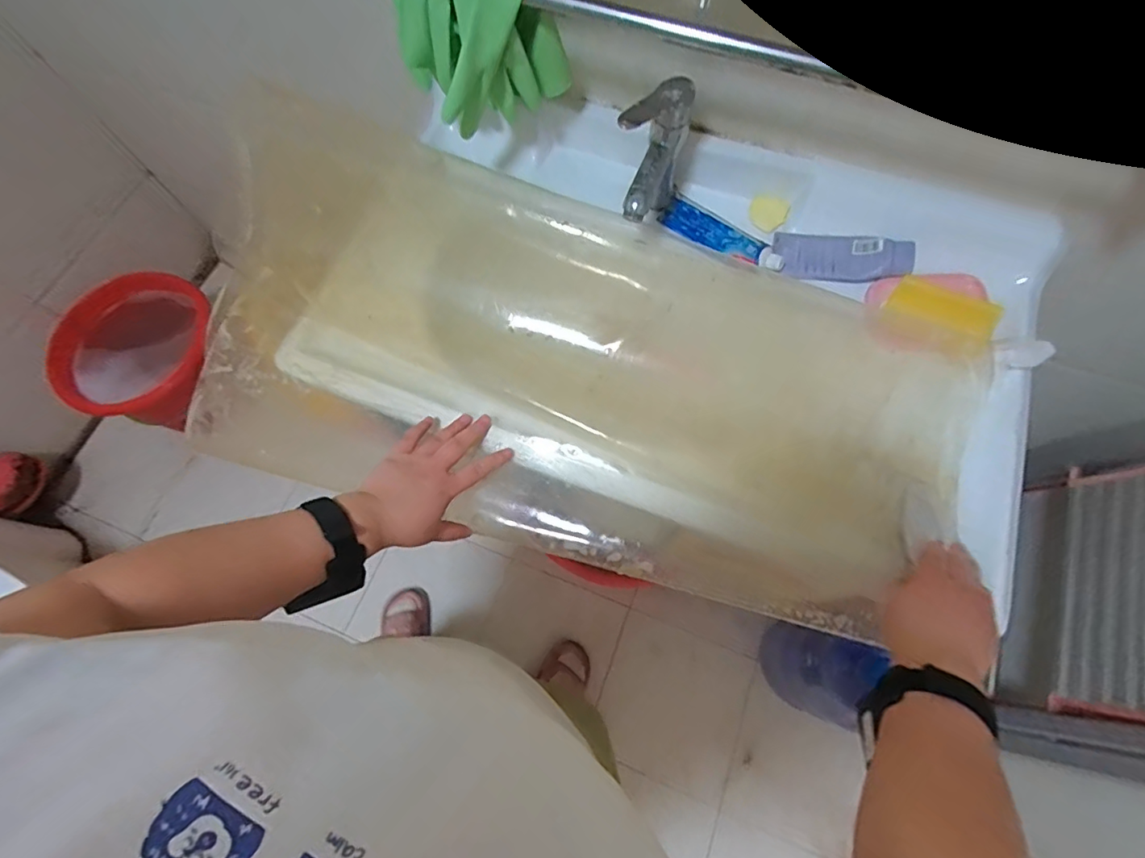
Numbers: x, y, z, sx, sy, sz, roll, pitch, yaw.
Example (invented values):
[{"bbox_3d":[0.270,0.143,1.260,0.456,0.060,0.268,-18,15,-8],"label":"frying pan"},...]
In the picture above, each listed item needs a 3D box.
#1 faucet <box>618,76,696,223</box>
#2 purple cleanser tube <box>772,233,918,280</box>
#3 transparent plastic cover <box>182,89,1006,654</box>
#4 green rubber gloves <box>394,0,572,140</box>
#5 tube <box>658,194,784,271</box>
[{"bbox_3d":[0.091,-0.305,0.609,0.050,0.164,0.140,26,72,11],"label":"faucet"},{"bbox_3d":[0.327,-0.210,0.637,0.154,0.024,0.059,10,70,18],"label":"purple cleanser tube"},{"bbox_3d":[-0.009,-0.055,0.581,0.841,0.124,0.362,20,71,4],"label":"transparent plastic cover"},{"bbox_3d":[-0.099,-0.419,0.561,0.151,0.139,0.120,-34,72,-10],"label":"green rubber gloves"},{"bbox_3d":[0.187,-0.243,0.658,0.164,0.024,0.050,38,75,14],"label":"tube"}]

